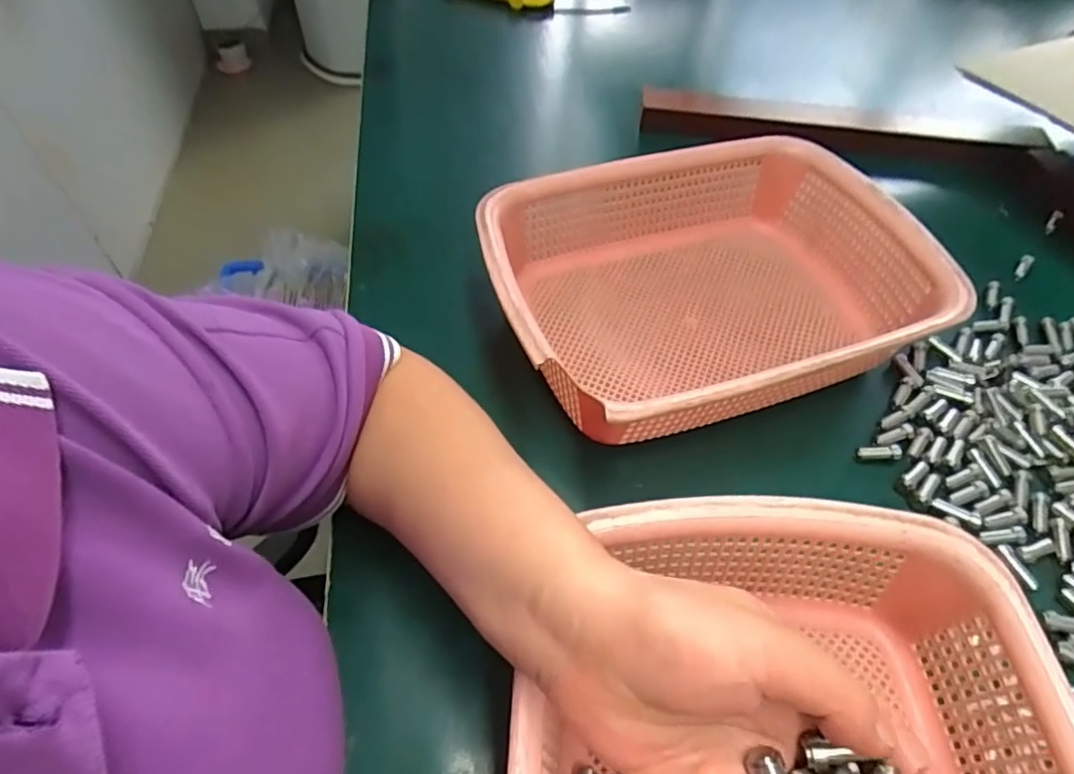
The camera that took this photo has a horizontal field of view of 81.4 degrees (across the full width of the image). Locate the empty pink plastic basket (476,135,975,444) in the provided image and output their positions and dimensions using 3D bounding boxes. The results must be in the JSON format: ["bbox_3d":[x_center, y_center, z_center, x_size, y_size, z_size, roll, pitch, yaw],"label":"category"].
[{"bbox_3d":[0.126,-0.076,0.435,0.261,0.075,0.218,-17,55,-14],"label":"empty pink plastic basket"}]

